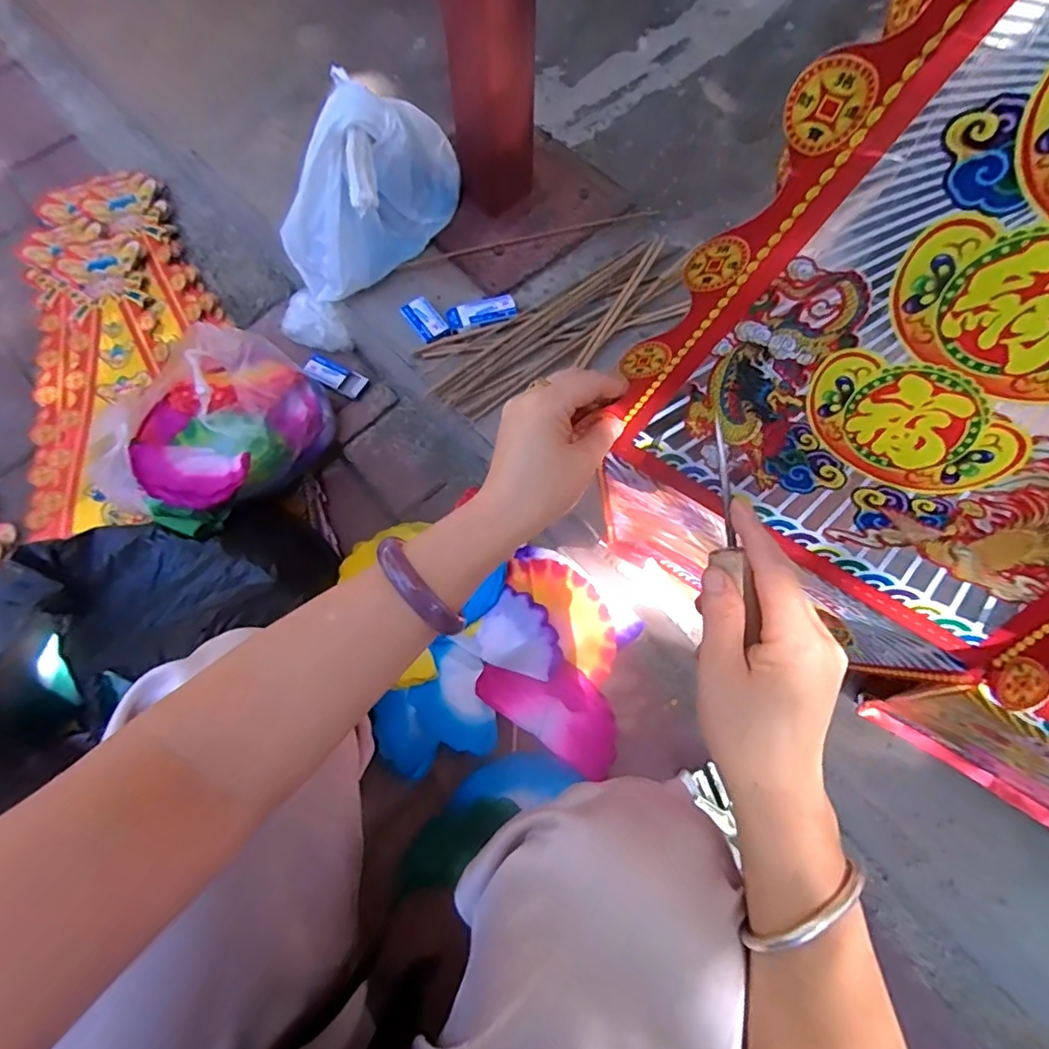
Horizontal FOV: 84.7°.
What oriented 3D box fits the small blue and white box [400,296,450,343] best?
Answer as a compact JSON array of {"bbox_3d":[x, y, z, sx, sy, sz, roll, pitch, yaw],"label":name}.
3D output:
[{"bbox_3d":[-0.133,-0.274,0.773,0.037,0.012,0.067,-36,74,-13],"label":"small blue and white box"}]

